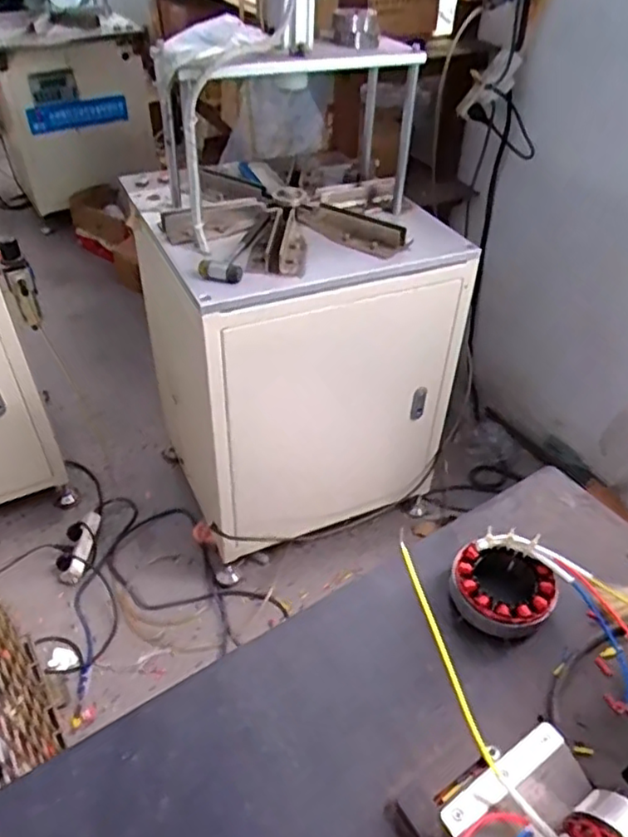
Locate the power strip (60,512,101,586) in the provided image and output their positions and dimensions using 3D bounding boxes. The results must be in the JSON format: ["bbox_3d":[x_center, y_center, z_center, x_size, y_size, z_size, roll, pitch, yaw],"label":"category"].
[{"bbox_3d":[-0.553,0.306,1.542,0.052,0.038,0.194,7,43,6],"label":"power strip"}]

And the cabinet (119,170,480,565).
[{"bbox_3d":[-0.047,-0.149,1.434,0.537,0.667,0.506,-18,46,-20],"label":"cabinet"}]

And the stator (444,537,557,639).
[{"bbox_3d":[0.166,0.147,0.561,0.080,0.043,0.080,1,44,-1],"label":"stator"}]

